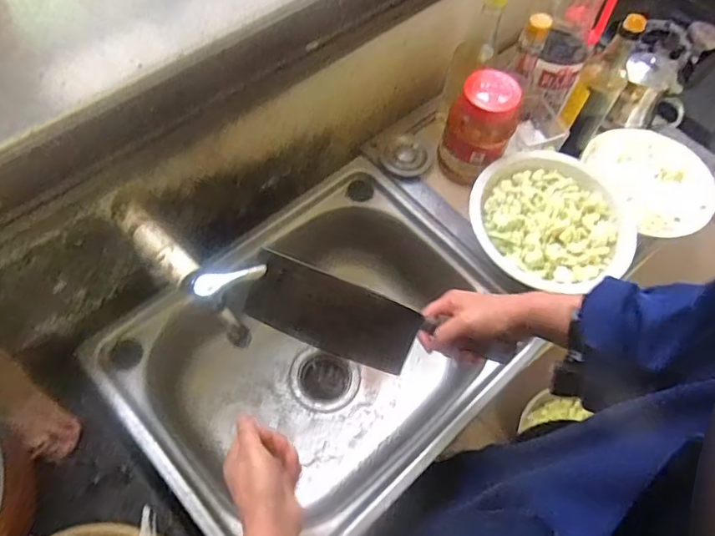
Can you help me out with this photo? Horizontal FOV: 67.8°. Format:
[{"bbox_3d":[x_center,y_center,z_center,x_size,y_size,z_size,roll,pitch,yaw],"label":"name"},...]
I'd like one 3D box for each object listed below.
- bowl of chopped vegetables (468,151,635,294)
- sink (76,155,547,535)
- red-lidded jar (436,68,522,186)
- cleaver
[{"bbox_3d":[0.280,-0.066,0.768,0.232,0.053,0.237,2,62,-3],"label":"bowl of chopped vegetables"},{"bbox_3d":[-0.042,0.124,0.771,0.507,0.208,0.390,-39,71,-21],"label":"sink"},{"bbox_3d":[0.177,-0.204,0.787,0.090,0.150,0.088,2,62,-3],"label":"red-lidded jar"},{"bbox_3d":[0.017,0.070,0.599,0.282,0.113,0.025,23,39,-5],"label":"cleaver"}]

